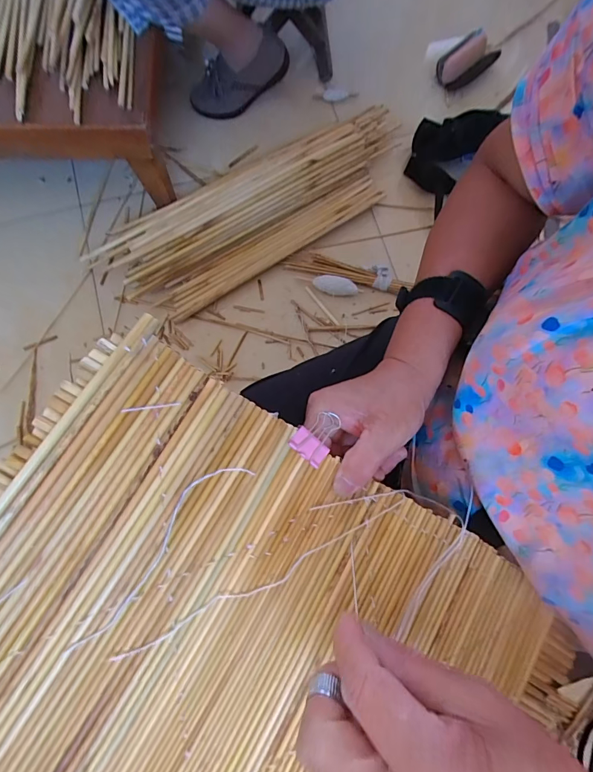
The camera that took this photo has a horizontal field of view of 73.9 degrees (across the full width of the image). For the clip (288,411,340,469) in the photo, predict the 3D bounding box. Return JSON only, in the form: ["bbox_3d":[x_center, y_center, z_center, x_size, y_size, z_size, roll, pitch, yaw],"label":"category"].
[{"bbox_3d":[0.012,0.033,0.264,0.026,0.014,0.033,38,82,-6],"label":"clip"}]

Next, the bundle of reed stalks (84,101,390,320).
[{"bbox_3d":[-0.050,-0.351,0.774,0.642,0.098,0.185,-32,79,-7],"label":"bundle of reed stalks"}]

